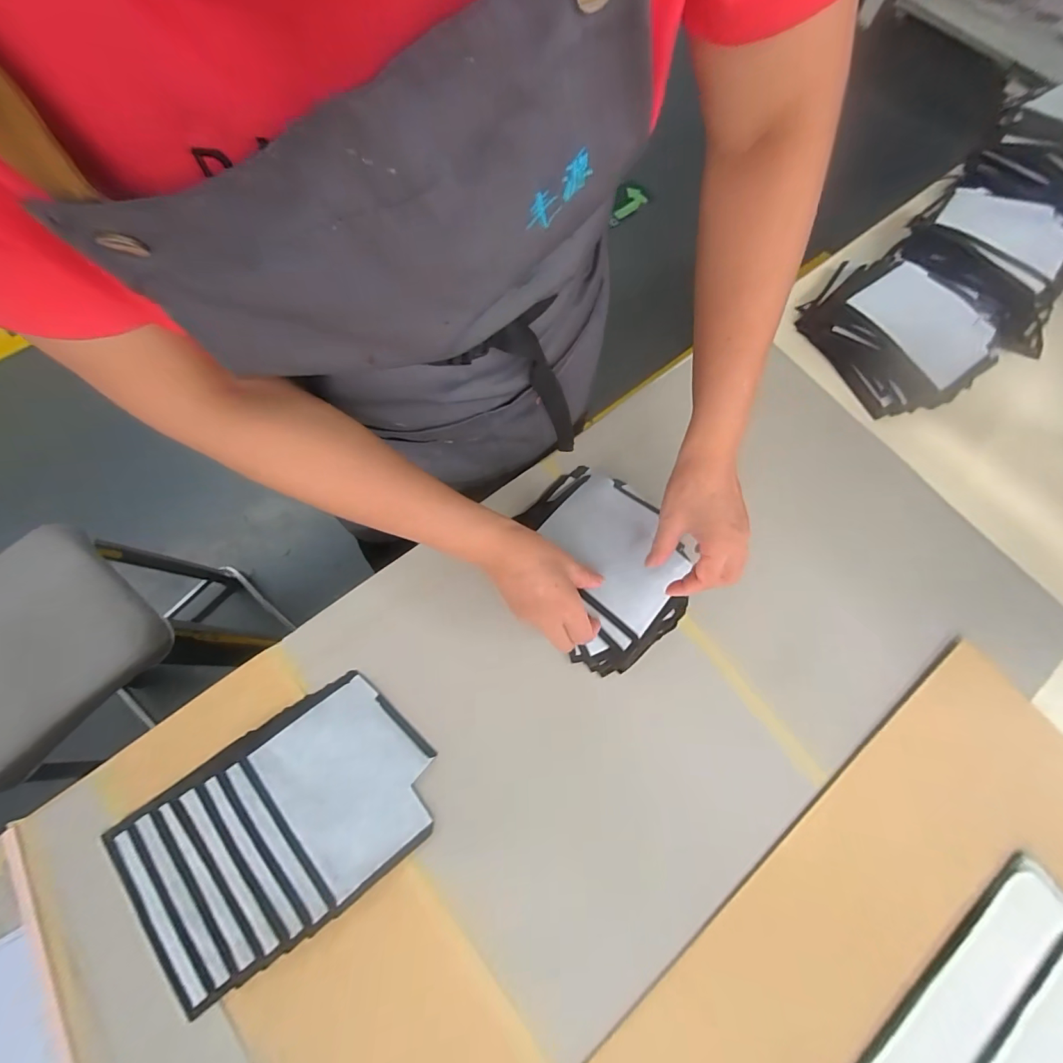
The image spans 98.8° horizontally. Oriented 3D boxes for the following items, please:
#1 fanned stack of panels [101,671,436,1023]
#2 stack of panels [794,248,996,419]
[{"bbox_3d":[-0.225,0.268,0.418,0.256,0.010,0.174,-36,76,-12],"label":"fanned stack of panels"},{"bbox_3d":[0.473,-0.255,0.596,0.155,0.077,0.205,-38,77,-13],"label":"stack of panels"}]

